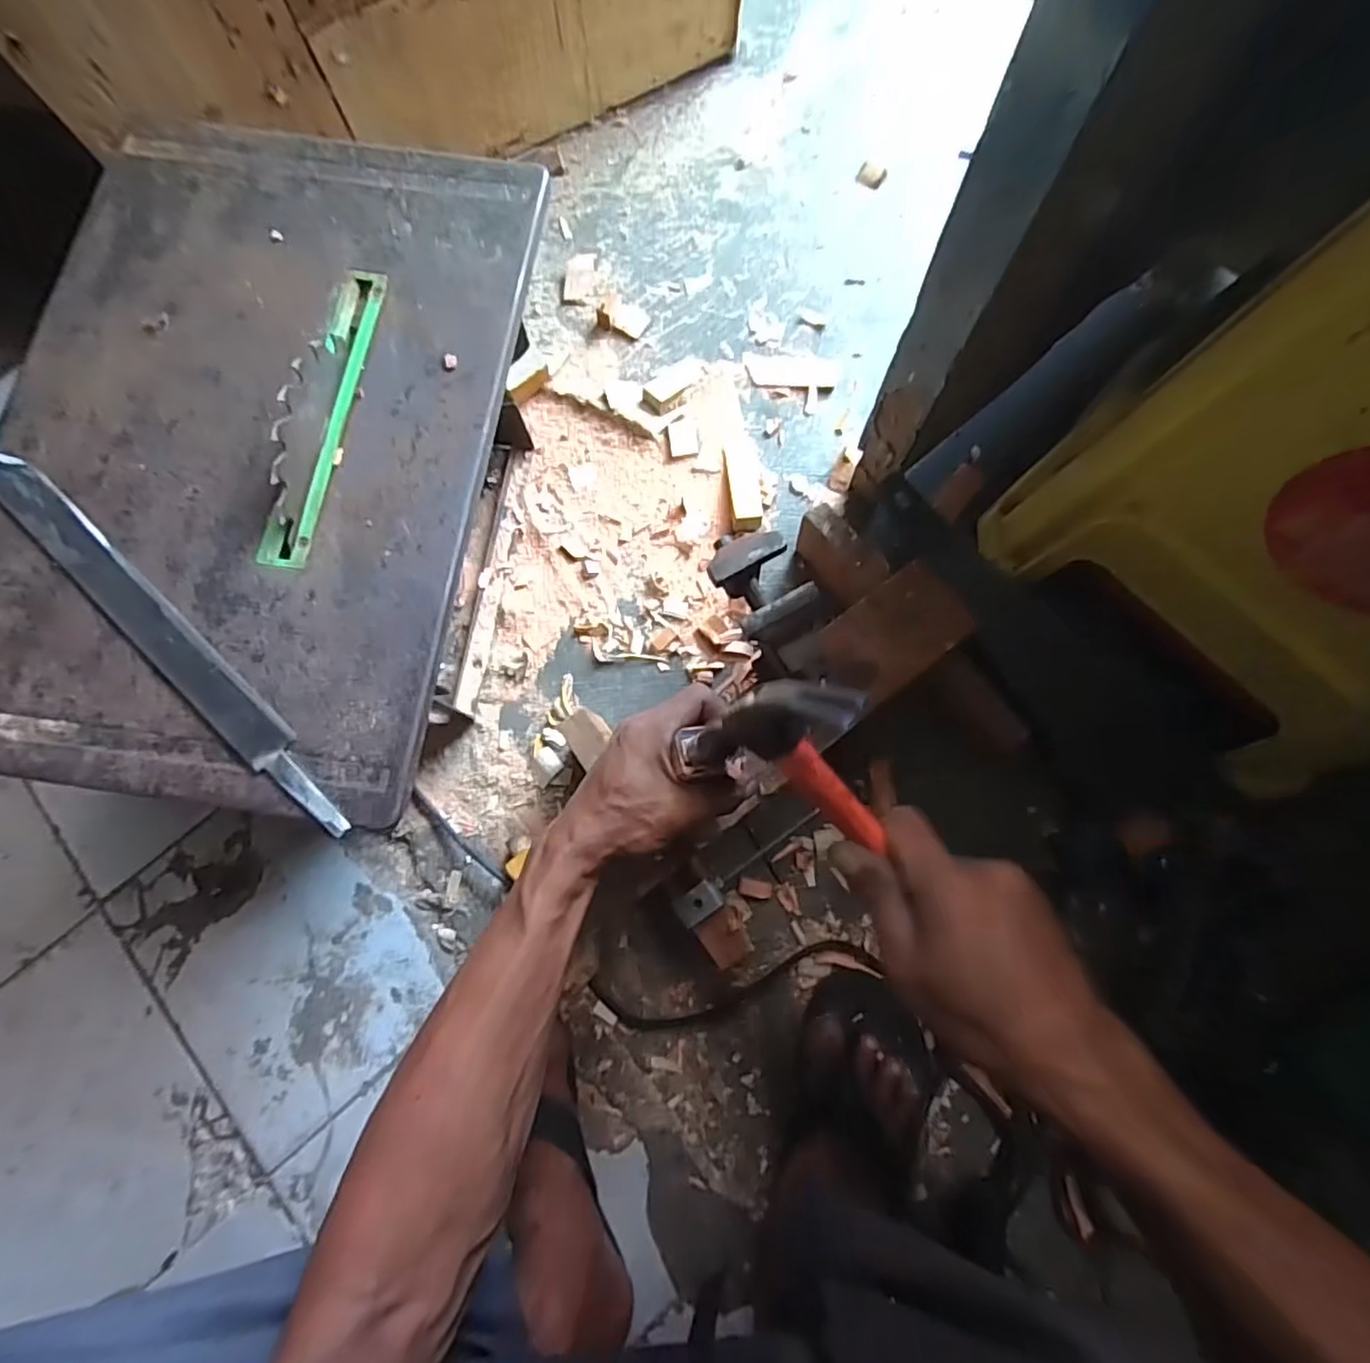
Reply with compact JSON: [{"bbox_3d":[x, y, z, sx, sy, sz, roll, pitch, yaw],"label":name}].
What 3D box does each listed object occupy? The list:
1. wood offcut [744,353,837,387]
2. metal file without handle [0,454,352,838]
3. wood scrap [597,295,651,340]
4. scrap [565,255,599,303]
[{"bbox_3d":[0.116,-0.343,0.687,0.102,0.006,0.040,8,79,2],"label":"wood offcut"},{"bbox_3d":[-0.336,-0.030,0.395,0.350,0.009,0.033,42,82,8],"label":"metal file without handle"},{"bbox_3d":[-0.072,-0.416,0.711,0.059,0.013,0.036,31,81,6],"label":"wood scrap"},{"bbox_3d":[-0.119,-0.469,0.719,0.035,0.004,0.066,6,79,2],"label":"scrap"}]

